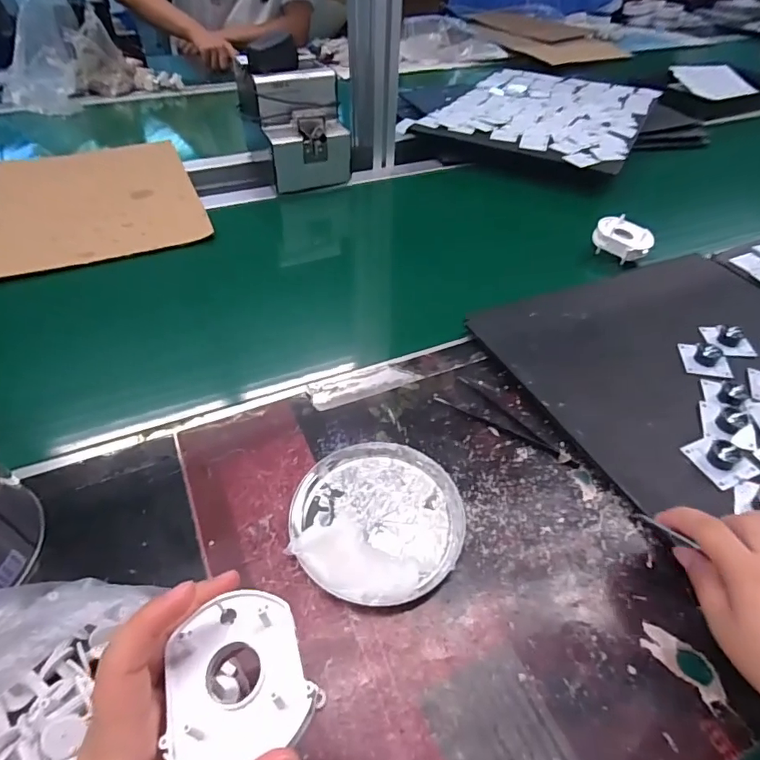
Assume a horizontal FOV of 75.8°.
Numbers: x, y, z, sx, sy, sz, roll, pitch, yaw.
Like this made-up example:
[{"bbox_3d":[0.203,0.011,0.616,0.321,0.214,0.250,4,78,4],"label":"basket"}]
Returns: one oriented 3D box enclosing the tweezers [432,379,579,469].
[{"bbox_3d":[0.115,0.038,0.437,0.131,0.005,0.036,34,54,26],"label":"tweezers"}]

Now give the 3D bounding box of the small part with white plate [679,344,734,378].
[{"bbox_3d":[0.328,-0.023,0.487,0.042,0.015,0.043,11,47,8],"label":"small part with white plate"}]

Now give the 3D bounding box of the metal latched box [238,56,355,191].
[{"bbox_3d":[-0.134,-0.401,0.762,0.139,0.144,0.161,-14,49,-15],"label":"metal latched box"}]

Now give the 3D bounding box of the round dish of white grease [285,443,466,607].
[{"bbox_3d":[-0.002,0.100,0.368,0.126,0.025,0.125,1,46,-1],"label":"round dish of white grease"}]

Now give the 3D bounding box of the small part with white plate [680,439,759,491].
[{"bbox_3d":[0.283,0.062,0.399,0.044,0.019,0.042,-15,49,-16],"label":"small part with white plate"}]

